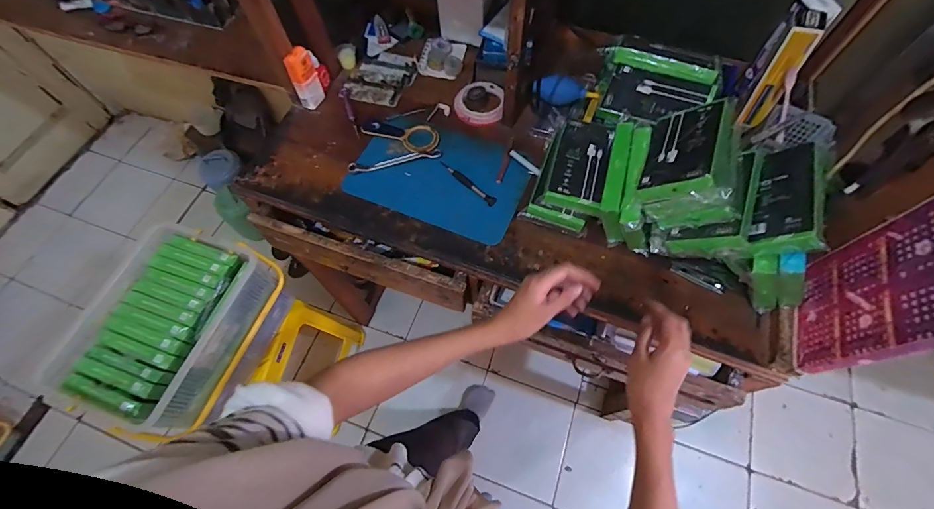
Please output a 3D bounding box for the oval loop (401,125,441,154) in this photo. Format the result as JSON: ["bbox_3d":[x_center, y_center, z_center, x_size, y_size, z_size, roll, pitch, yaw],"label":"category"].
[{"bbox_3d":[-0.083,-0.212,0.715,0.064,0.004,0.070,-31,67,-12],"label":"oval loop"}]

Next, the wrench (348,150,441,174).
[{"bbox_3d":[-0.126,-0.165,0.692,0.160,0.013,0.022,-13,64,-4],"label":"wrench"}]

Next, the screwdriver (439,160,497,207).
[{"bbox_3d":[0.002,-0.122,0.671,0.015,0.014,0.122,-41,69,-16],"label":"screwdriver"}]

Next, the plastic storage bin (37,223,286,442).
[{"bbox_3d":[-0.568,0.134,0.778,0.240,0.124,0.349,18,66,11],"label":"plastic storage bin"}]

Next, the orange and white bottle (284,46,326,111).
[{"bbox_3d":[-0.297,-0.324,0.725,0.021,0.105,0.052,22,67,13],"label":"orange and white bottle"}]

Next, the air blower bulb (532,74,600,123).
[{"bbox_3d":[0.181,-0.282,0.706,0.119,0.046,0.060,17,65,-9],"label":"air blower bulb"}]

